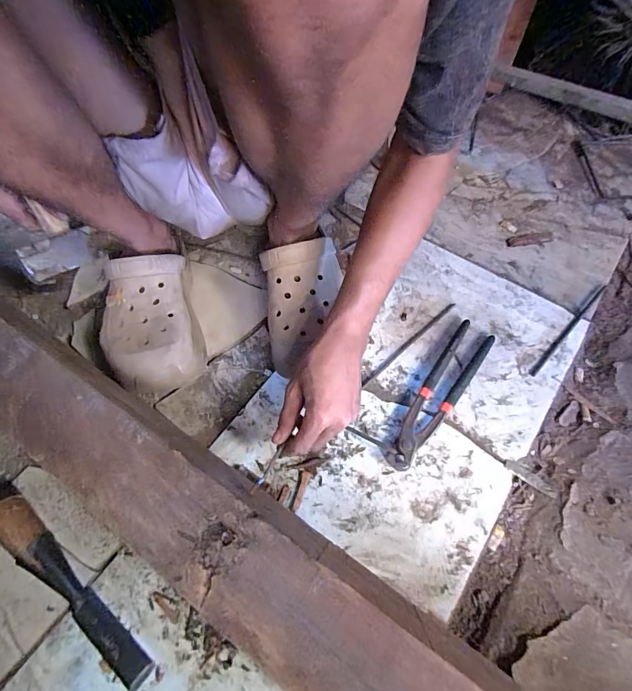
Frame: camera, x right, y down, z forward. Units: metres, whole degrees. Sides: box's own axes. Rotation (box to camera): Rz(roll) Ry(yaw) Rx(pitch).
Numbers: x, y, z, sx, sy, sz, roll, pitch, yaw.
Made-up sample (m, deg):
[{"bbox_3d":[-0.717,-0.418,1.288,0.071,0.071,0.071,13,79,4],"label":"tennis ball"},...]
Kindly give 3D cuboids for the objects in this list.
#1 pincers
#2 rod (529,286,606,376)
[{"bbox_3d":[0.157,0.060,0.453,0.050,0.021,0.217,31,67,17],"label":"pincers"},{"bbox_3d":[0.352,-0.025,0.502,0.200,0.004,0.009,-41,68,-18],"label":"rod"}]

